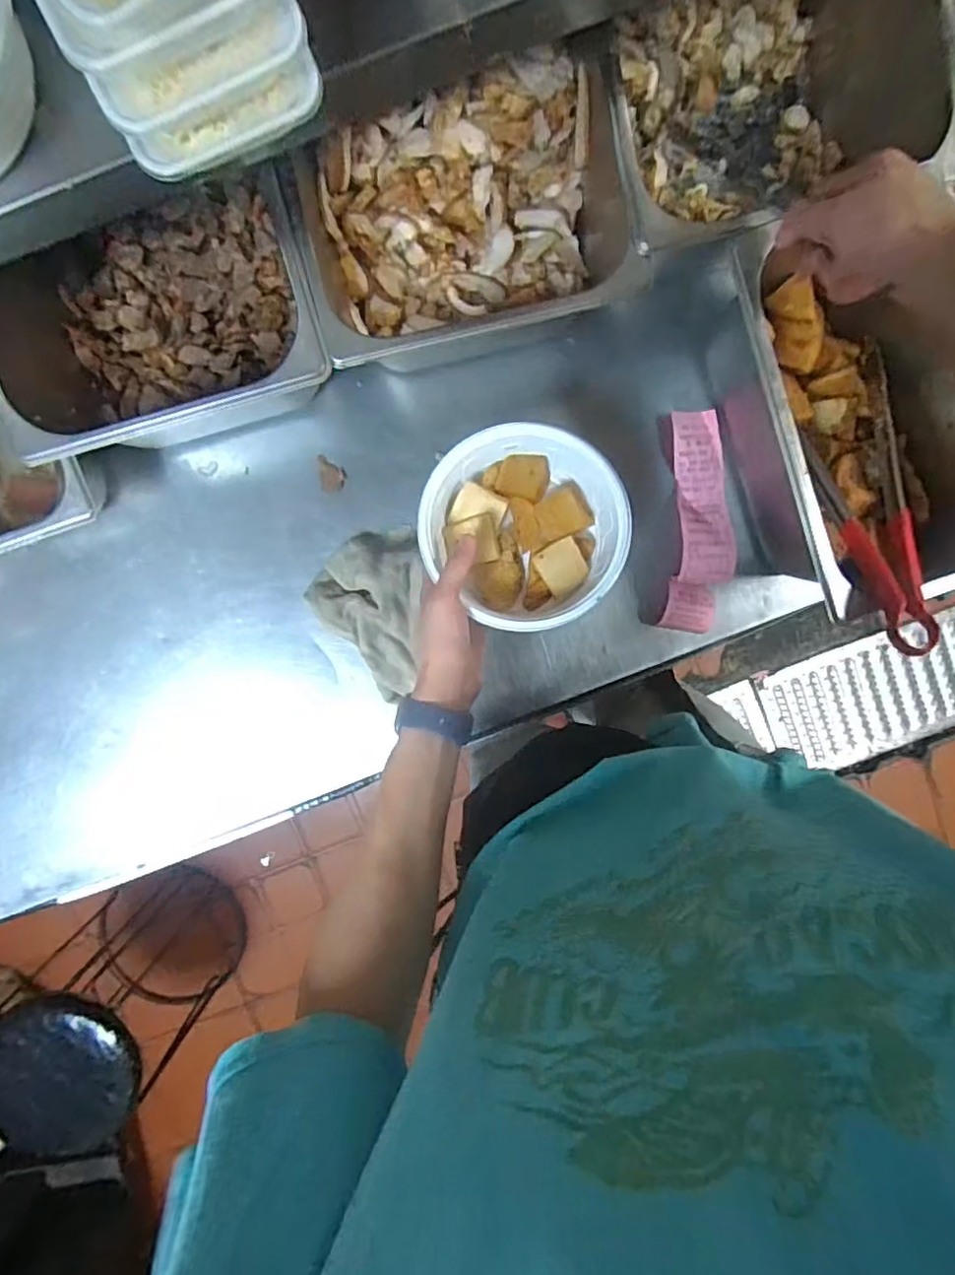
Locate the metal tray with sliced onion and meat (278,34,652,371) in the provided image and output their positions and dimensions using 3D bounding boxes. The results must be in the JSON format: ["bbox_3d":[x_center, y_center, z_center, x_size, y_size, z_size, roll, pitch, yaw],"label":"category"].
[{"bbox_3d":[-0.017,-0.354,0.531,0.254,0.143,0.213,-14,95,1],"label":"metal tray with sliced onion and meat"}]

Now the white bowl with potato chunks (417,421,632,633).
[{"bbox_3d":[0.040,-0.096,0.512,0.159,0.064,0.165,0,95,-1],"label":"white bowl with potato chunks"}]

